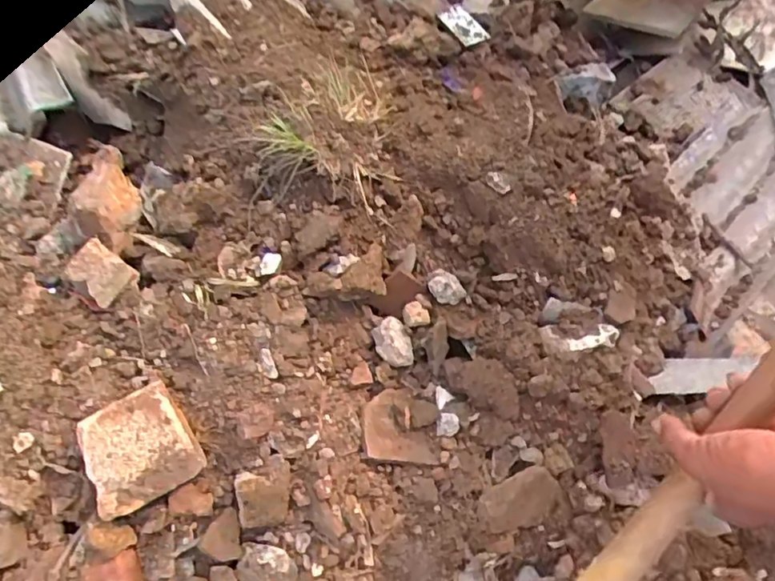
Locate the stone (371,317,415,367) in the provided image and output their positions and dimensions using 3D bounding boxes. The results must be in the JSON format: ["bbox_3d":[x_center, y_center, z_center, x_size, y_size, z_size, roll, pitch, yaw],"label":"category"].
[{"bbox_3d":[0.007,0.063,0.732,0.042,0.023,0.059,-13,89,-11],"label":"stone"}]

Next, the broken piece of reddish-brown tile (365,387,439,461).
[{"bbox_3d":[0.014,0.153,0.713,0.086,0.013,0.082,12,62,-25],"label":"broken piece of reddish-brown tile"}]

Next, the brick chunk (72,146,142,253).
[{"bbox_3d":[-0.334,-0.114,0.740,0.051,0.071,0.119,-18,60,-8],"label":"brick chunk"}]

